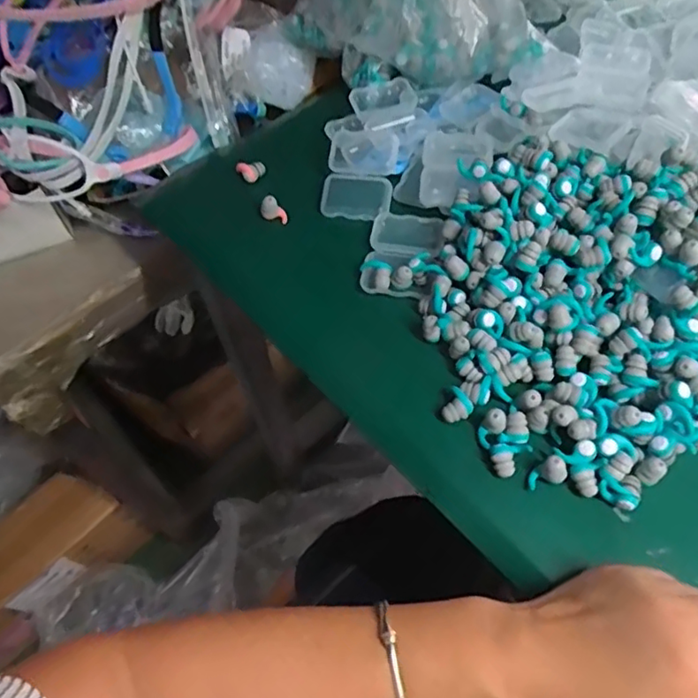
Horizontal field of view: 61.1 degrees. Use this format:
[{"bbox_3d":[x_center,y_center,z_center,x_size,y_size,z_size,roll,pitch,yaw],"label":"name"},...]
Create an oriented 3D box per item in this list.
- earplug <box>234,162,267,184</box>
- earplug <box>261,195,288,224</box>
[{"bbox_3d":[-0.083,-0.151,0.497,0.025,0.013,0.018,-14,59,-6],"label":"earplug"},{"bbox_3d":[-0.062,-0.110,0.472,0.017,0.026,0.013,-42,43,3],"label":"earplug"}]

